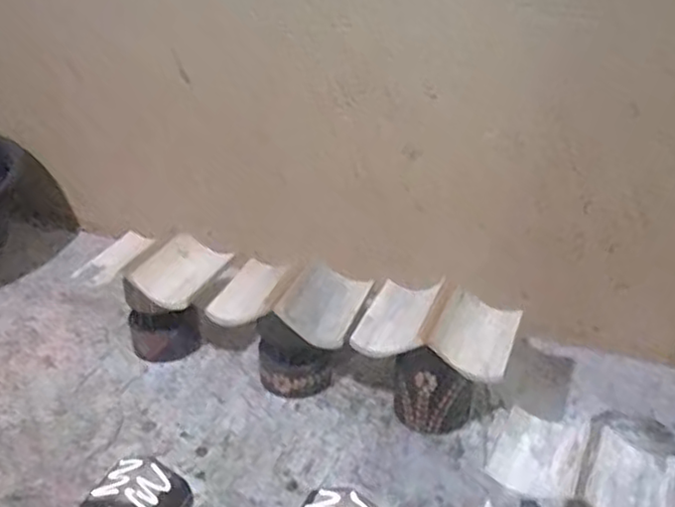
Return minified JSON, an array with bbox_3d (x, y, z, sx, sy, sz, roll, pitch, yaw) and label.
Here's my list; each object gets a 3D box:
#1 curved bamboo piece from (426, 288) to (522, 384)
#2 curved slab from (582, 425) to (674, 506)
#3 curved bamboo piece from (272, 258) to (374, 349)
[{"bbox_3d":[0.140,0.076,0.709,0.071,0.031,0.132,13,29,21],"label":"curved bamboo piece"},{"bbox_3d":[0.222,0.173,0.529,0.068,0.013,0.086,15,30,24],"label":"curved slab"},{"bbox_3d":[-0.013,0.050,0.750,0.077,0.028,0.117,10,28,15],"label":"curved bamboo piece"}]

